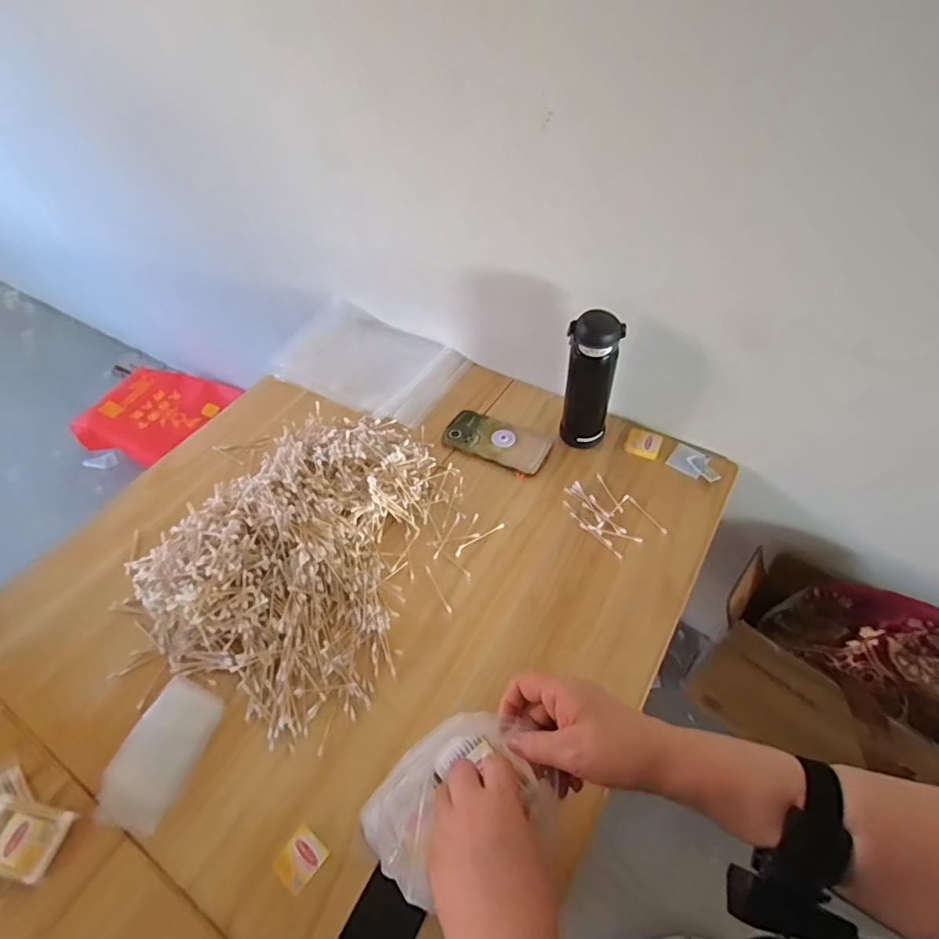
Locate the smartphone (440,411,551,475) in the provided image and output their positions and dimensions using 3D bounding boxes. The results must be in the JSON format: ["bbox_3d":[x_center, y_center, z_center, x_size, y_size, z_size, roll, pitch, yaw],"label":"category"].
[{"bbox_3d":[0.039,-0.046,0.815,0.160,0.013,0.075,24,57,17],"label":"smartphone"}]

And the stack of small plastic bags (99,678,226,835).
[{"bbox_3d":[-0.328,0.299,0.568,0.084,0.009,0.136,16,55,12],"label":"stack of small plastic bags"}]

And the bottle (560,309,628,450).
[{"bbox_3d":[0.165,-0.117,0.746,0.066,0.206,0.055,-1,53,1],"label":"bottle"}]

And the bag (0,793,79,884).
[{"bbox_3d":[-0.433,0.353,0.510,0.081,0.017,0.058,18,58,0],"label":"bag"}]

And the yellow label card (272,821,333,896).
[{"bbox_3d":[-0.161,0.372,0.510,0.038,0.004,0.043,34,56,20],"label":"yellow label card"}]

